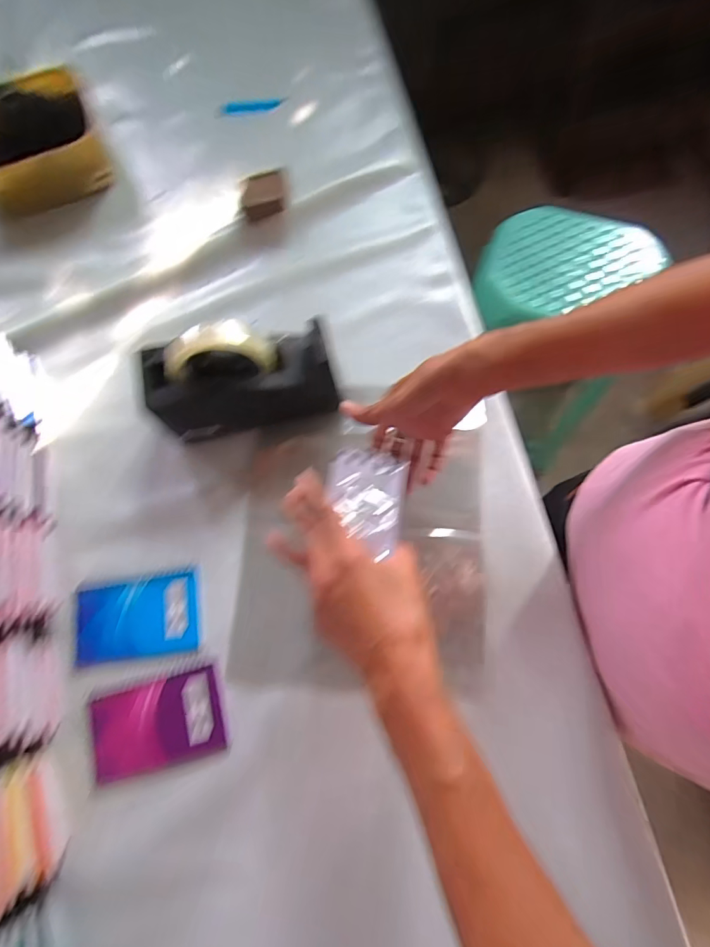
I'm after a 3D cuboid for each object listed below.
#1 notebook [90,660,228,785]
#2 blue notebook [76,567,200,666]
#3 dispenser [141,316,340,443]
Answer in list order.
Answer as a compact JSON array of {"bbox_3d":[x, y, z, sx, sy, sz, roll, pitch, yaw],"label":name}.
[{"bbox_3d":[-0.189,0.237,0.414,0.121,0.004,0.078,-16,73,-3],"label":"notebook"},{"bbox_3d":[-0.224,0.148,0.445,0.126,0.008,0.078,-10,73,-1],"label":"blue notebook"},{"bbox_3d":[-0.119,-0.101,0.453,0.183,0.125,0.071,-13,73,-2],"label":"dispenser"}]

